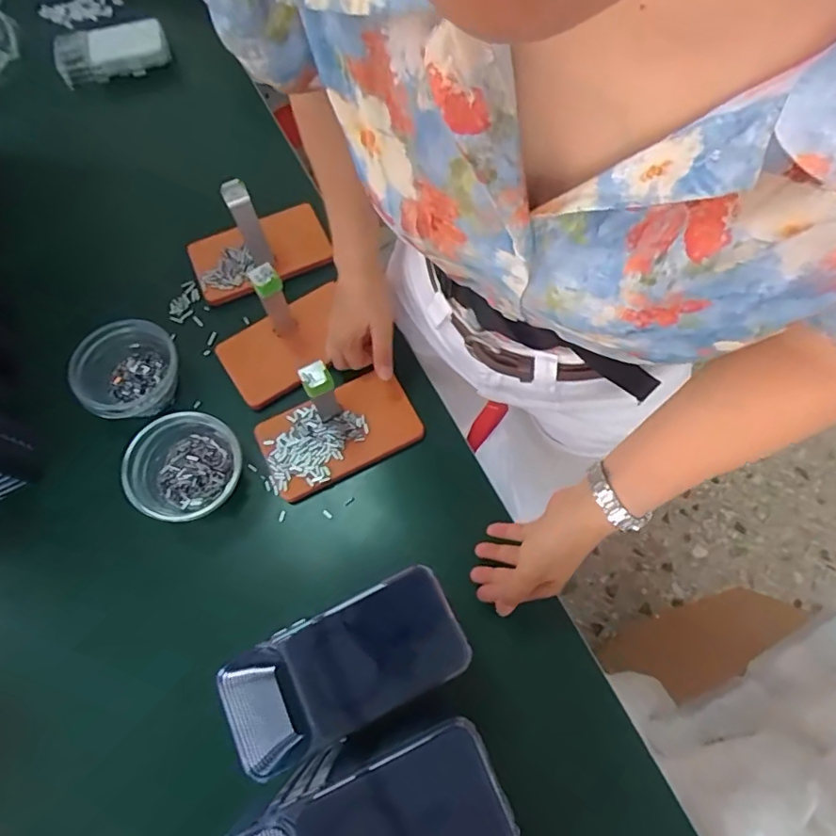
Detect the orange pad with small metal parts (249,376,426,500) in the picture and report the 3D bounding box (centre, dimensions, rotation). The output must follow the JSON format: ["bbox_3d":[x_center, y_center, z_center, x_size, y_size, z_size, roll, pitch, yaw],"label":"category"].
[{"bbox_3d":[-0.088,0.015,0.610,0.168,0.021,0.093,-25,69,-10],"label":"orange pad with small metal parts"}]

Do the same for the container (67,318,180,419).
[{"bbox_3d":[-0.329,-0.053,0.629,0.110,0.052,0.099,-36,71,-14],"label":"container"}]

